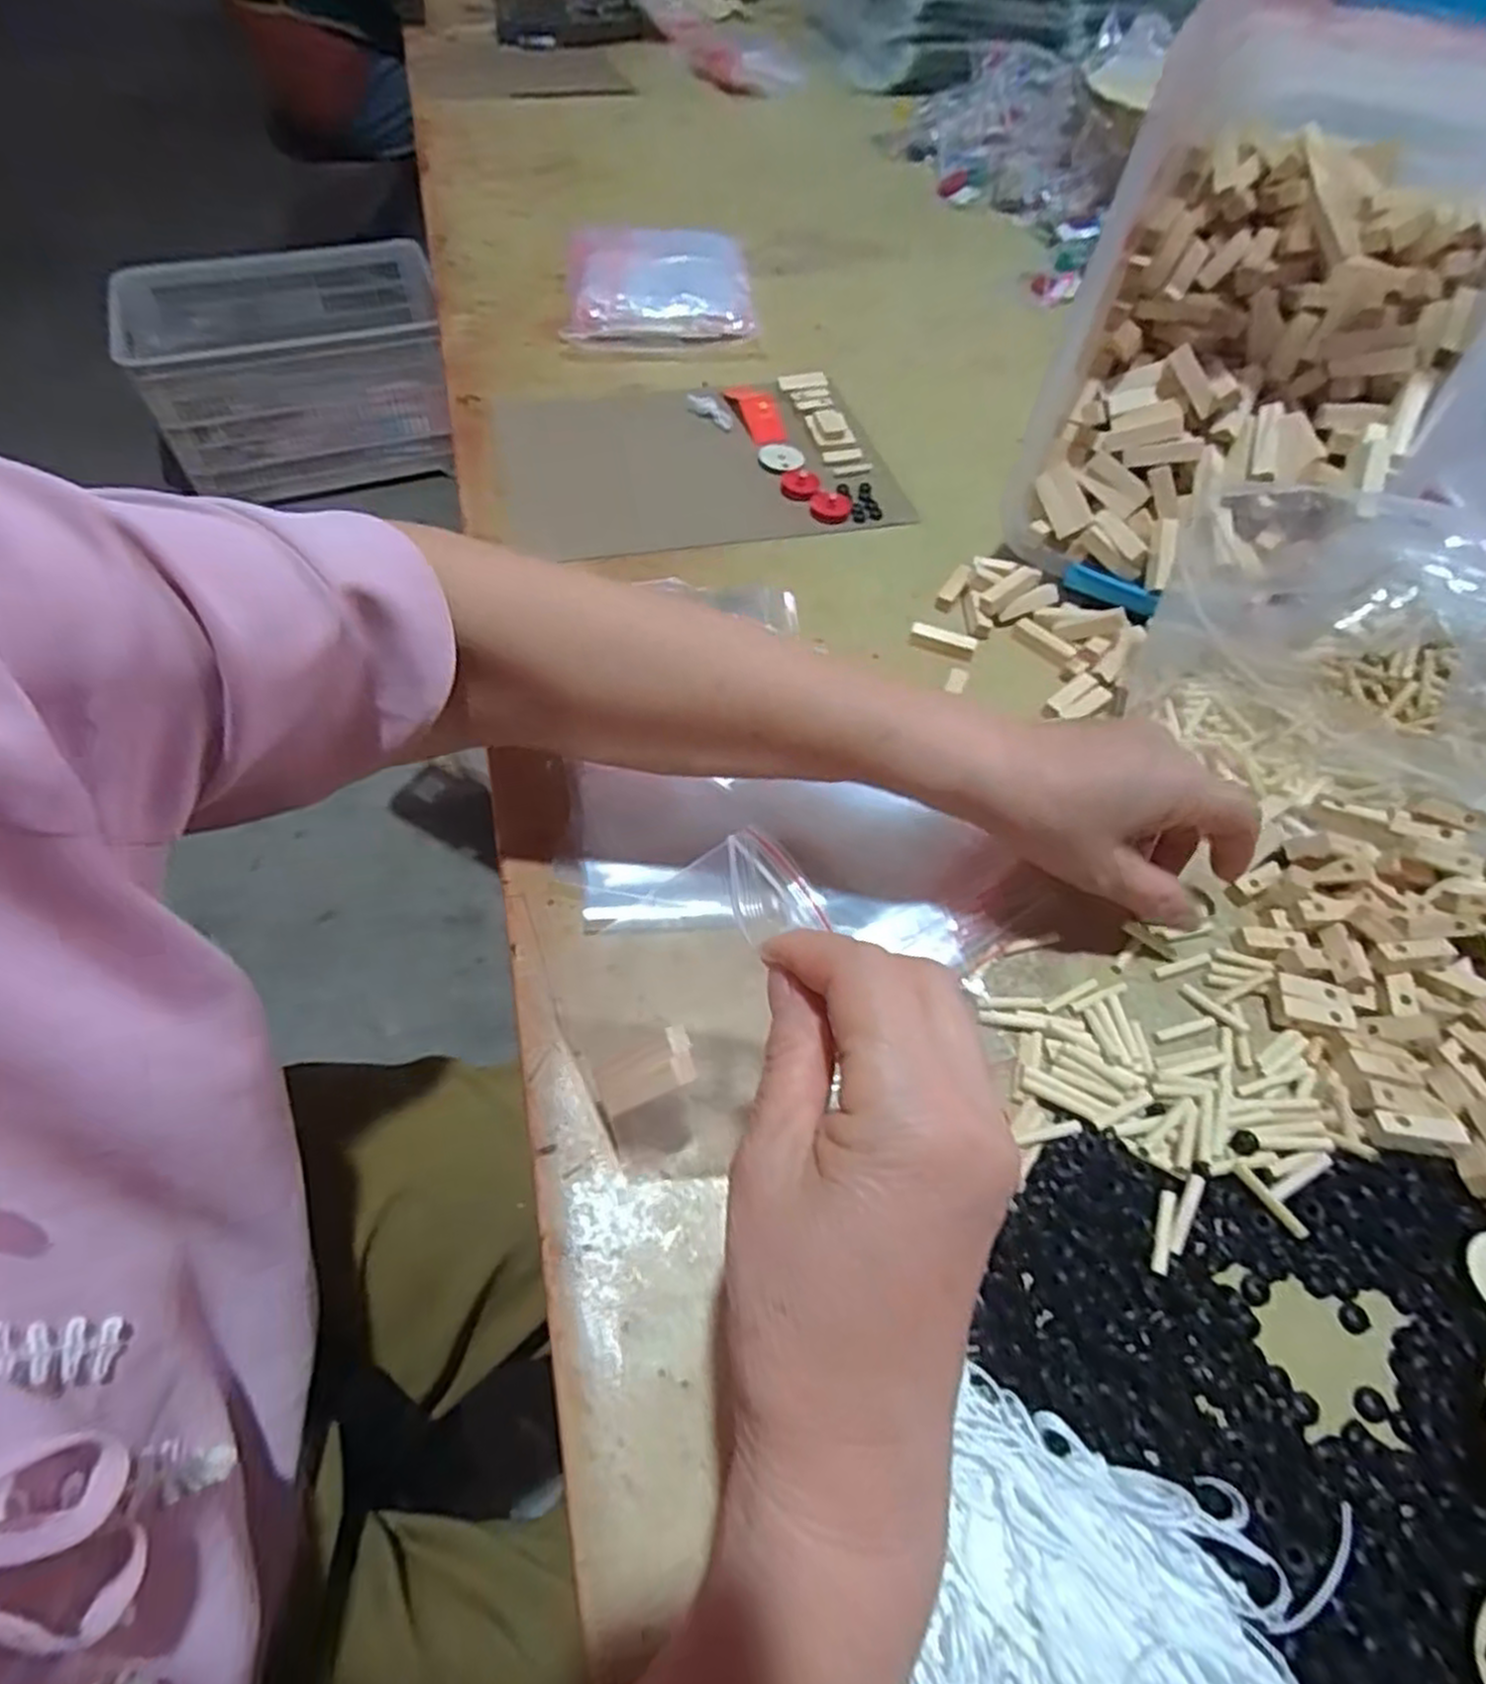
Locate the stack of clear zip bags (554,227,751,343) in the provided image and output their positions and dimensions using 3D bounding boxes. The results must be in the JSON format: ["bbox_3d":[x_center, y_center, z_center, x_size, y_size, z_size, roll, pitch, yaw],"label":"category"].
[{"bbox_3d":[-0.081,-0.528,0.757,0.174,0.048,0.168,-1,56,-4],"label":"stack of clear zip bags"}]

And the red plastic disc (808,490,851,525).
[{"bbox_3d":[0.064,-0.248,0.583,0.030,0.008,0.029,1,56,-2],"label":"red plastic disc"}]

